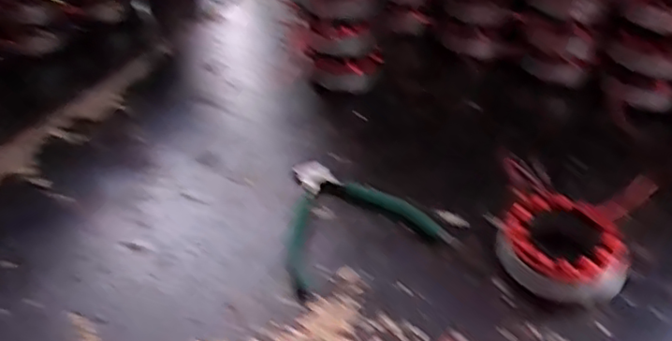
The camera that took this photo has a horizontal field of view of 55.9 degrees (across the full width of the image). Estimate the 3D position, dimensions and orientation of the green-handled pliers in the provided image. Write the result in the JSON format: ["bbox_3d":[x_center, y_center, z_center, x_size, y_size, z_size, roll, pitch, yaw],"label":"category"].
[{"bbox_3d":[0.018,0.035,0.549,0.137,0.021,0.133,-11,43,-10],"label":"green-handled pliers"}]

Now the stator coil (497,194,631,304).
[{"bbox_3d":[0.177,0.065,0.495,0.094,0.042,0.090,-1,42,1],"label":"stator coil"}]

